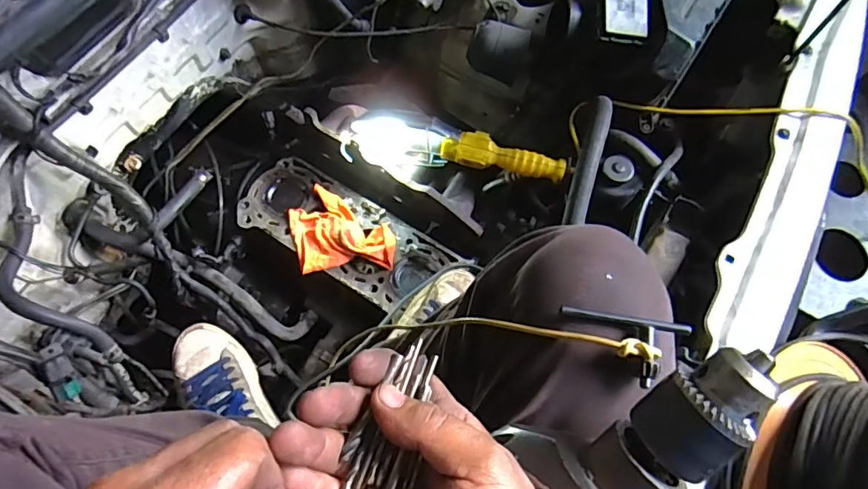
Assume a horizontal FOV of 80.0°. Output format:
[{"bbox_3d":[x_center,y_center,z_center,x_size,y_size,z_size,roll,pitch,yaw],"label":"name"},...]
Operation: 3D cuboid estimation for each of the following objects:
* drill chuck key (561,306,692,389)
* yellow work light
[{"bbox_3d":[0.111,0.061,0.302,0.074,0.013,0.040,9,72,3],"label":"drill chuck key"},{"bbox_3d":[0.030,-0.135,0.762,0.318,0.071,0.063,10,72,3],"label":"yellow work light"}]

